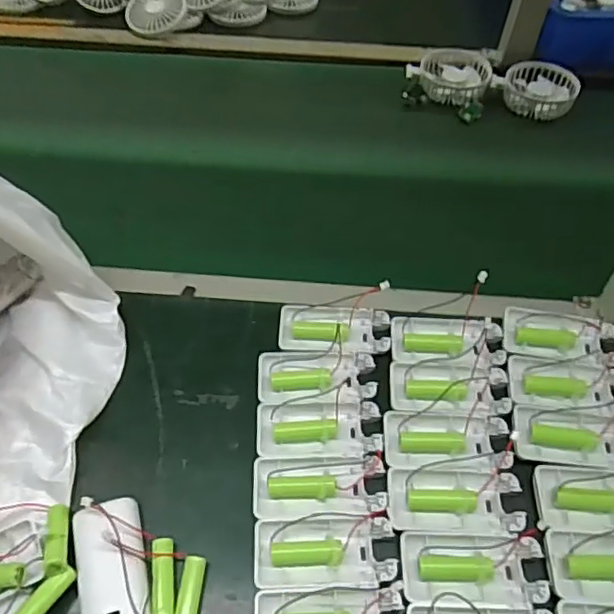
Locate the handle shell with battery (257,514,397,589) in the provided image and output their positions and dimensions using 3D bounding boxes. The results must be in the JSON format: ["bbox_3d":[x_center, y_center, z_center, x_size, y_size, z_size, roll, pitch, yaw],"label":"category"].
[{"bbox_3d":[0.012,0.165,0.398,0.094,0.017,0.047,-2,54,-2],"label":"handle shell with battery"}]

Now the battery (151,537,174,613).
[{"bbox_3d":[-0.097,0.185,0.397,0.014,0.013,0.050,-6,54,-5],"label":"battery"}]

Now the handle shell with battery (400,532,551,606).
[{"bbox_3d":[0.112,0.175,0.393,0.093,0.026,0.044,1,53,0],"label":"handle shell with battery"}]

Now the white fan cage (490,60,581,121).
[{"bbox_3d":[0.285,-0.267,0.722,0.071,0.036,0.093,-38,63,-25],"label":"white fan cage"}]

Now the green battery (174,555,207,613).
[{"bbox_3d":[-0.078,0.194,0.391,0.016,0.013,0.050,4,54,2],"label":"green battery"}]

